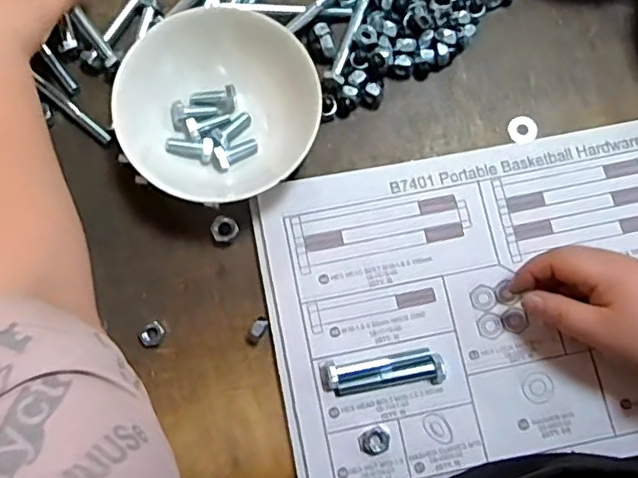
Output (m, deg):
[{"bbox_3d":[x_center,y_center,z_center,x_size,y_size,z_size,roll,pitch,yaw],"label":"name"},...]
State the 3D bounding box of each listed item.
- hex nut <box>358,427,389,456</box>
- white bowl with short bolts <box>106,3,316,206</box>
[{"bbox_3d":[0.036,0.132,0.390,0.020,0.009,0.017,-24,81,-4],"label":"hex nut"},{"bbox_3d":[-0.068,-0.091,0.417,0.128,0.057,0.122,0,80,0],"label":"white bowl with short bolts"}]

